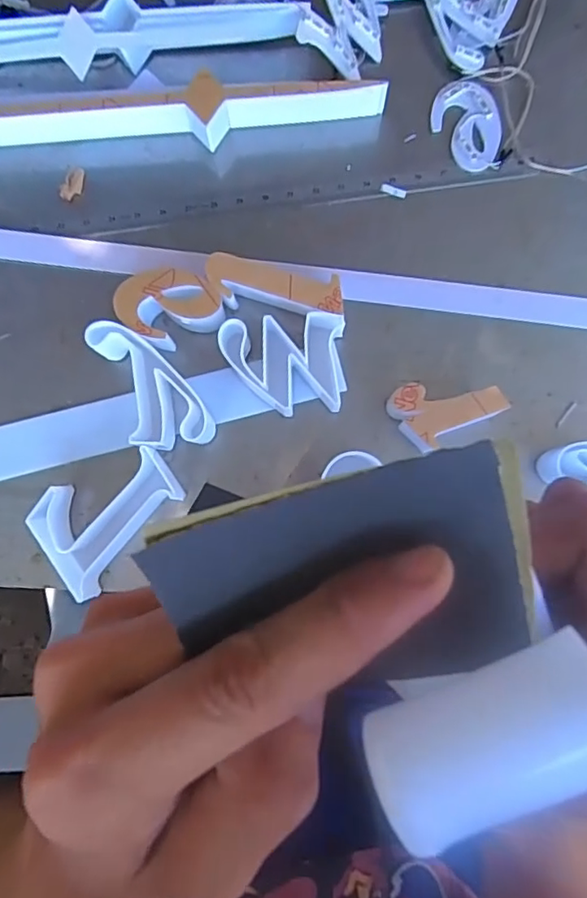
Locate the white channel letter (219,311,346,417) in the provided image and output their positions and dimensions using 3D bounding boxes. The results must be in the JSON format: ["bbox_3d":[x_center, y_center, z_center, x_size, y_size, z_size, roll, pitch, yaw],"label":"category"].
[{"bbox_3d":[-0.007,-0.075,0.514,0.107,0.042,0.082,-5,83,0],"label":"white channel letter"}]

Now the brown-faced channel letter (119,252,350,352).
[{"bbox_3d":[-0.060,-0.137,0.523,0.200,0.051,0.069,-10,83,0],"label":"brown-faced channel letter"}]

